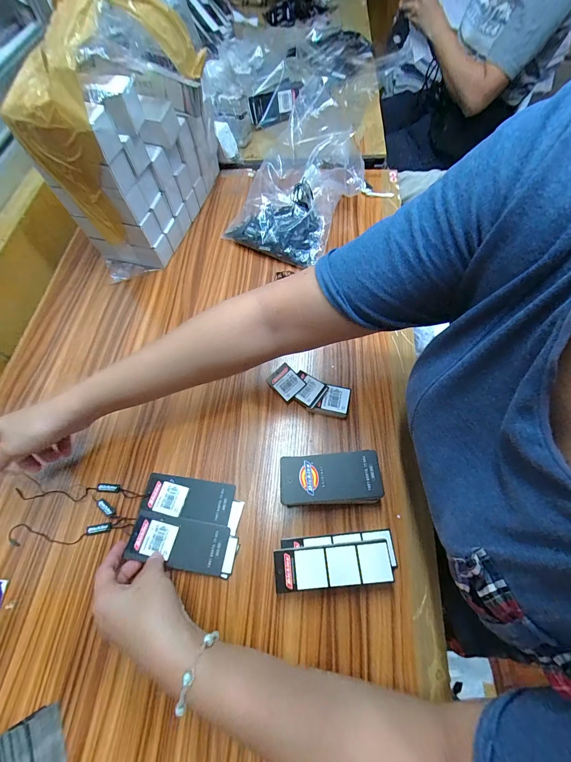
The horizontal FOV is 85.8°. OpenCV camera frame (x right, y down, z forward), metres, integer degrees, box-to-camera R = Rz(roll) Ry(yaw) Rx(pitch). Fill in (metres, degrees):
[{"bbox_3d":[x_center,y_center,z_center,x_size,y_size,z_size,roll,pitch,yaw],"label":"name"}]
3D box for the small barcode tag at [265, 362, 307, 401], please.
[{"bbox_3d":[0.001,0.001,0.423,0.037,0.004,0.048,-44,61,-4],"label":"small barcode tag"}]

